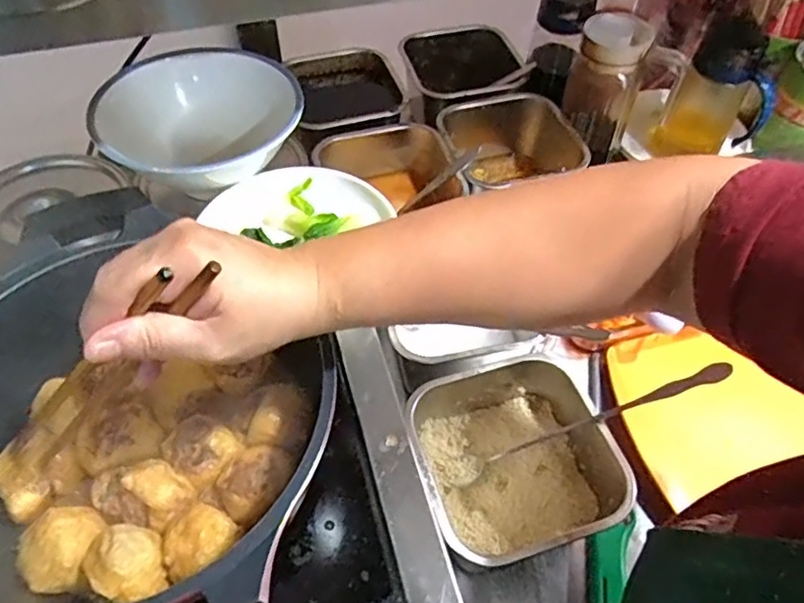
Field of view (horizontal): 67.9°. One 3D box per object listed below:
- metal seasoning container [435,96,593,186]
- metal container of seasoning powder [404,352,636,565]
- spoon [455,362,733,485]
[{"bbox_3d":[0.127,-0.179,0.754,0.163,0.094,0.160,-6,53,-6],"label":"metal seasoning container"},{"bbox_3d":[0.088,0.144,0.510,0.154,0.118,0.148,-14,54,-11],"label":"metal container of seasoning powder"},{"bbox_3d":[0.153,0.104,0.497,0.235,0.038,0.028,-29,50,23],"label":"spoon"}]

